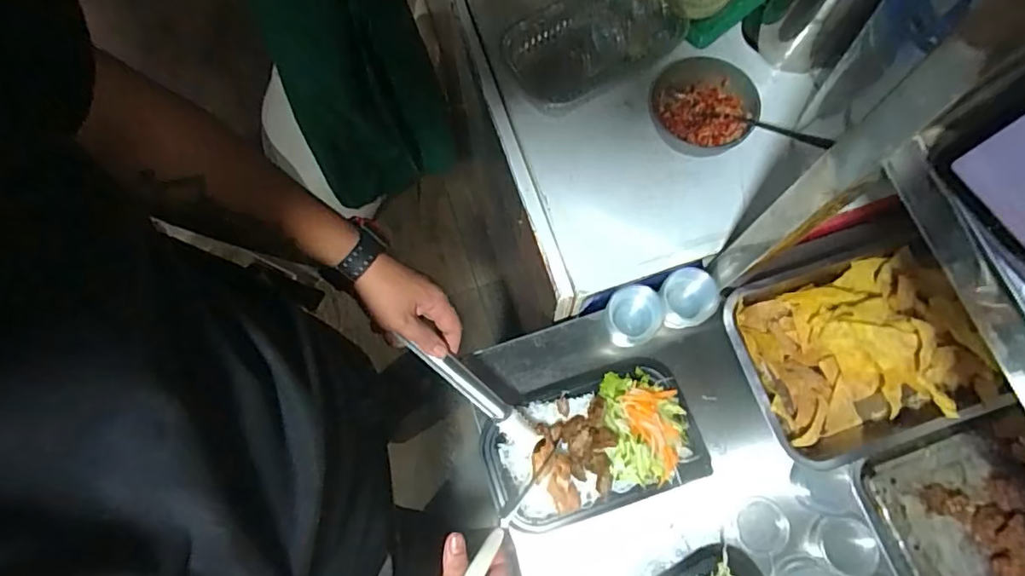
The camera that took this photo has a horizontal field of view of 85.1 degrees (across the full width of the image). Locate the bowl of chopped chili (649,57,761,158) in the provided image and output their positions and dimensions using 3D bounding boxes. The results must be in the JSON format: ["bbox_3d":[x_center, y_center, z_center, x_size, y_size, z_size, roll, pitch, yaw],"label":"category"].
[{"bbox_3d":[0.211,-0.197,0.628,0.109,0.051,0.114,0,70,0],"label":"bowl of chopped chili"}]

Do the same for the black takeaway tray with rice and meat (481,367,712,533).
[{"bbox_3d":[0.083,0.167,0.585,0.217,0.047,0.128,-17,71,-6],"label":"black takeaway tray with rice and meat"}]

